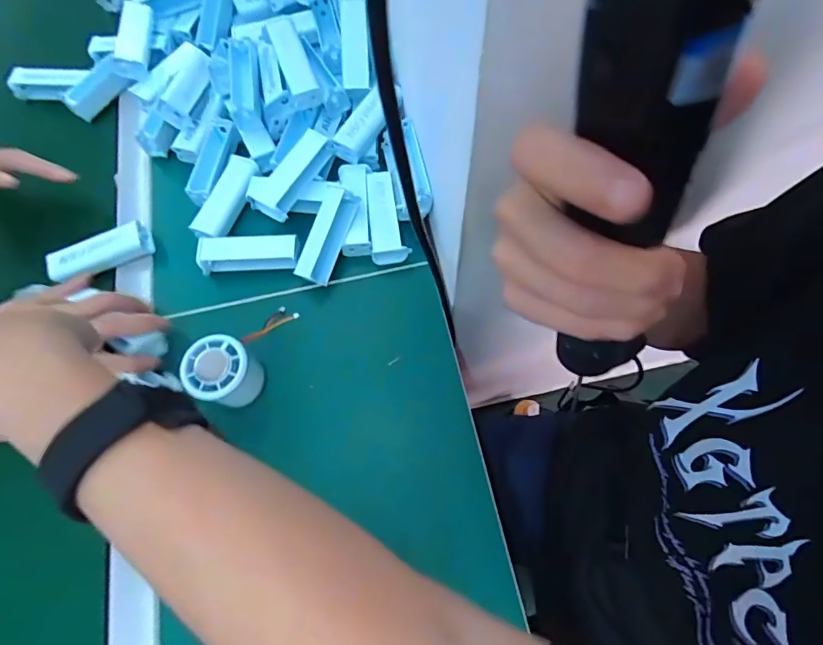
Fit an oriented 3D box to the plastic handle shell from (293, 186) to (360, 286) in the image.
[{"bbox_3d":[-0.087,-0.088,0.461,0.032,0.021,0.096,21,87,10],"label":"plastic handle shell"}]

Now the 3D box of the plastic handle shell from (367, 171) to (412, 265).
[{"bbox_3d":[-0.028,-0.111,0.495,0.037,0.034,0.103,-8,69,-1],"label":"plastic handle shell"}]

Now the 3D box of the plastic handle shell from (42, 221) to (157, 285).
[{"bbox_3d":[-0.331,-0.074,0.485,0.101,0.020,0.035,-25,70,-7],"label":"plastic handle shell"}]

